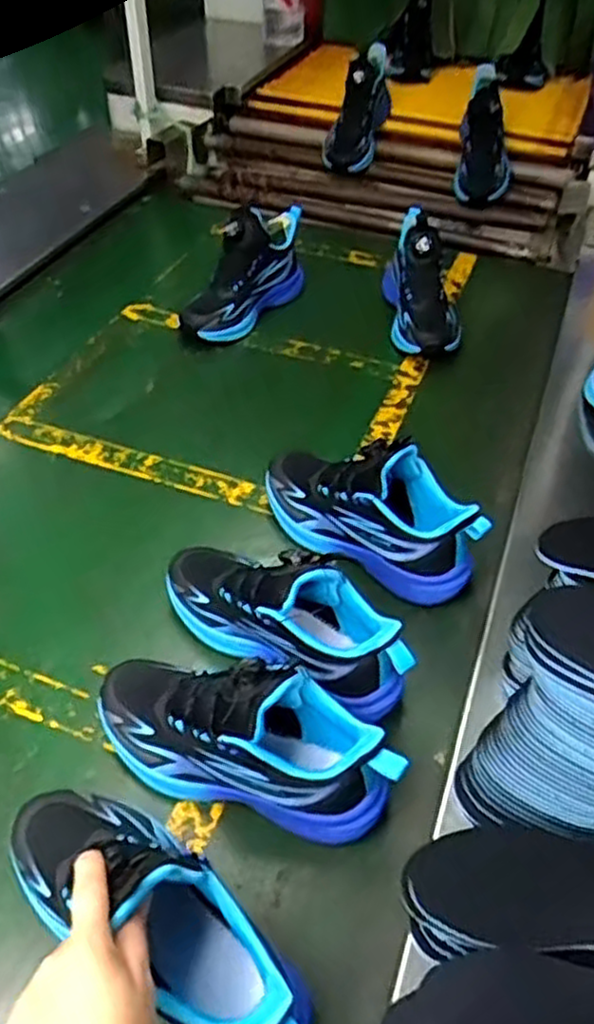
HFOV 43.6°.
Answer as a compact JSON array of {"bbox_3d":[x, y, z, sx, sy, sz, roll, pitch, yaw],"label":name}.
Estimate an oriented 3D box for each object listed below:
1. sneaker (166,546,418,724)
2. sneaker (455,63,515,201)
[{"bbox_3d":[-0.018,0.088,0.634,0.239,0.119,0.095,27,51,21],"label":"sneaker"},{"bbox_3d":[0.311,-0.629,1.219,0.084,0.096,0.243,1,88,-2],"label":"sneaker"}]

